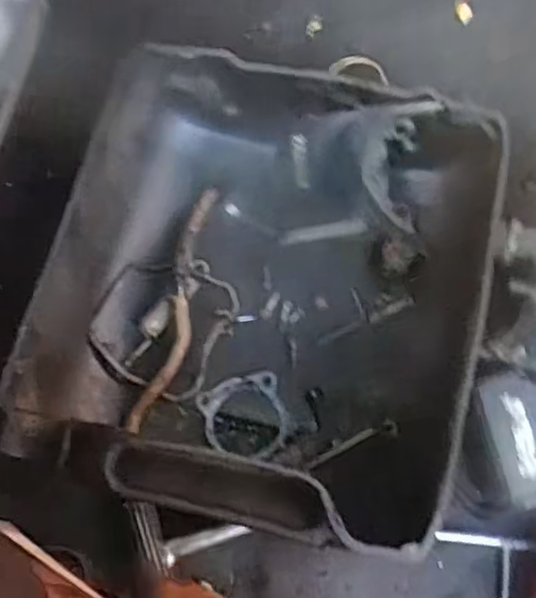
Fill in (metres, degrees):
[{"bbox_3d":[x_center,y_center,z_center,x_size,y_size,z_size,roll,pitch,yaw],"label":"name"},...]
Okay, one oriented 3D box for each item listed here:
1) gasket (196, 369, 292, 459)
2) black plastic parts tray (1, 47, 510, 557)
[{"bbox_3d":[-0.023,0.116,0.671,0.081,0.005,0.081,-14,71,-3],"label":"gasket"},{"bbox_3d":[0.007,-0.013,0.639,0.382,0.151,0.404,16,72,6],"label":"black plastic parts tray"}]

